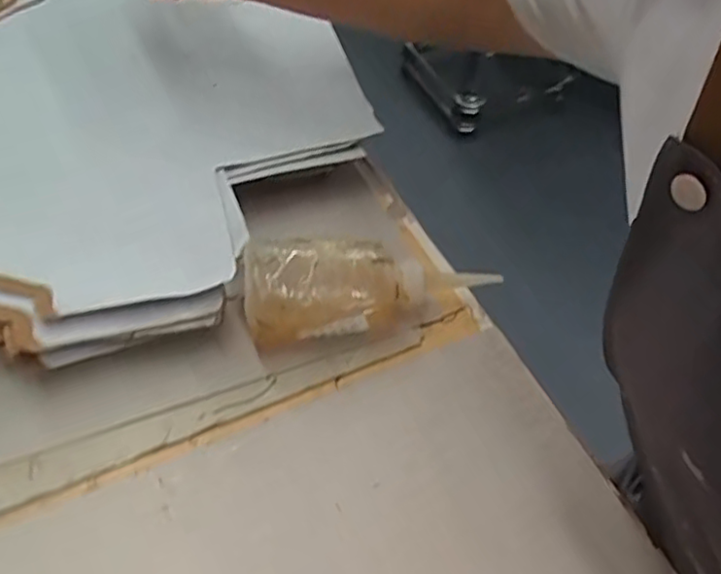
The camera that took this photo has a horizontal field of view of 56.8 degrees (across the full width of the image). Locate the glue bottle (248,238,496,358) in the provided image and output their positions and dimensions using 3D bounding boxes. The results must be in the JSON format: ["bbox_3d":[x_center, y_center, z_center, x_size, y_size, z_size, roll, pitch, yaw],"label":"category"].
[{"bbox_3d":[0.006,0.006,0.438,0.158,0.069,0.049,-2,53,-3],"label":"glue bottle"}]

